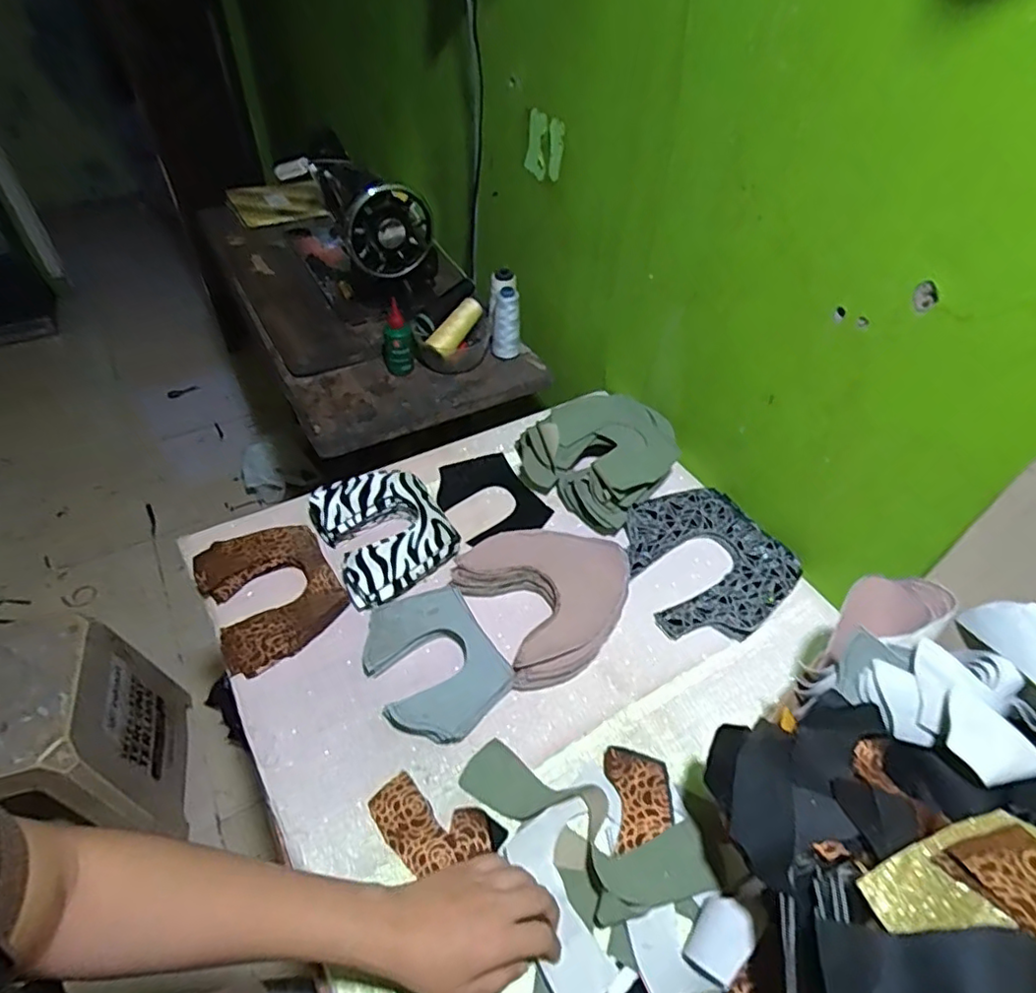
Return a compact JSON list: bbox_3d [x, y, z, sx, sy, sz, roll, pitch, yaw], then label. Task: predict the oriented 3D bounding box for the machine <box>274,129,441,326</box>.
[{"bbox_3d":[-0.288,-0.468,1.044,0.153,0.219,0.352,-23,53,-23],"label":"machine"}]

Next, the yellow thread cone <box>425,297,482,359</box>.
[{"bbox_3d":[-0.094,-0.266,0.948,0.034,0.041,0.117,25,64,21],"label":"yellow thread cone"}]

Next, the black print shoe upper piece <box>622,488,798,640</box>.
[{"bbox_3d":[0.220,0.076,0.711,0.176,0.030,0.184,0,47,0],"label":"black print shoe upper piece"}]

